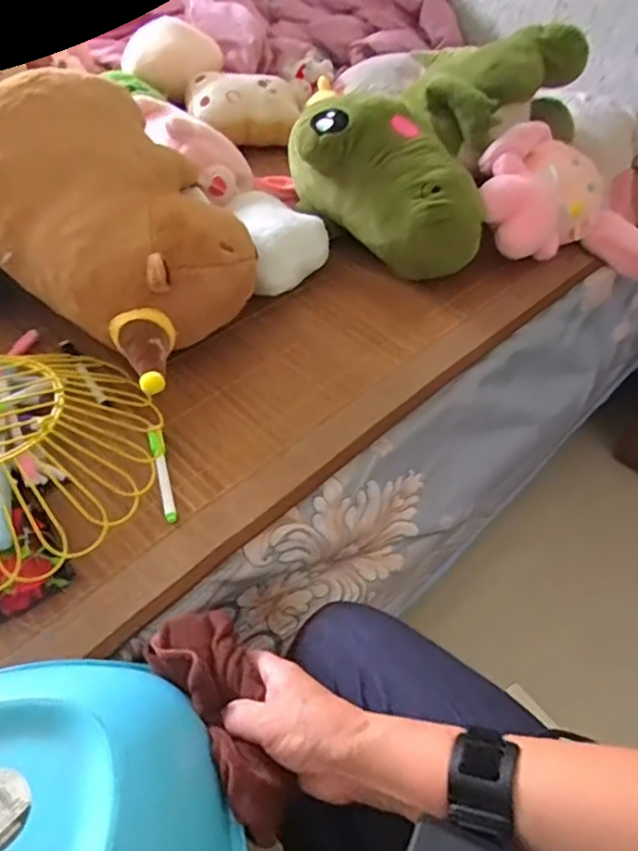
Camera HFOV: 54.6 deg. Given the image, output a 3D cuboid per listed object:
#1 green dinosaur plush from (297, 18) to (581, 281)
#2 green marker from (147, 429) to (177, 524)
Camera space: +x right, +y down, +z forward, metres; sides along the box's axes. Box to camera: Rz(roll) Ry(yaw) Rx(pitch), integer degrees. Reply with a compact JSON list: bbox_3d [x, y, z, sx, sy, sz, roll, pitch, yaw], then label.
[{"bbox_3d":[0.179,-0.409,0.855,0.267,0.169,0.405,34,55,22],"label":"green dinosaur plush"},{"bbox_3d":[-0.148,0.048,0.588,0.014,0.013,0.103,-11,52,-14],"label":"green marker"}]

